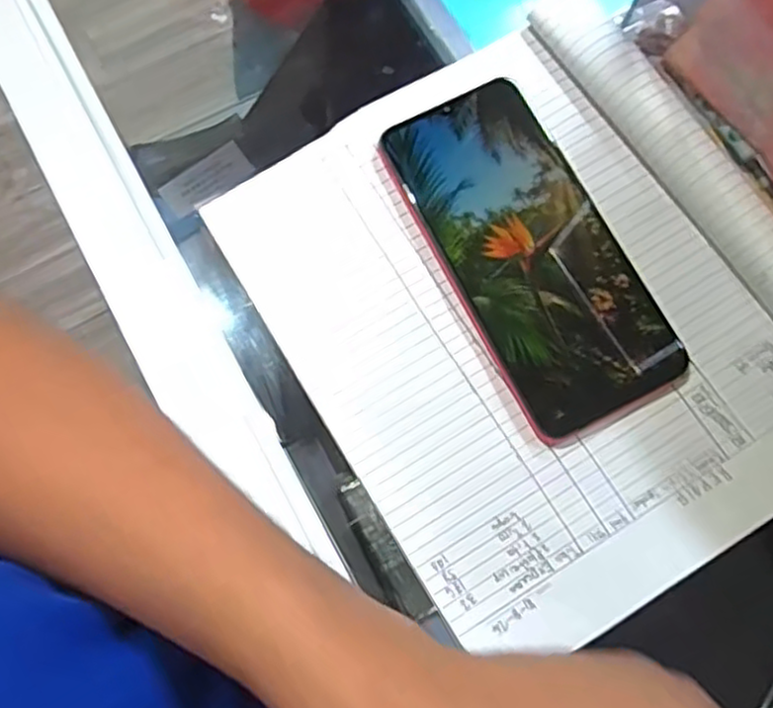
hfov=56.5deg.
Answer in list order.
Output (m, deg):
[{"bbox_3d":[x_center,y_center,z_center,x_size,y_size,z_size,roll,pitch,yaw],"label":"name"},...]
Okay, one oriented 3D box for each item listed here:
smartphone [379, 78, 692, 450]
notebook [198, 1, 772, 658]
[{"bbox_3d":[0.063,-0.045,0.321,0.074,0.007,0.160,-26,77,-7],"label":"smartphone"},{"bbox_3d":[0.066,-0.020,0.314,0.207,0.020,0.247,-31,77,-6],"label":"notebook"}]

